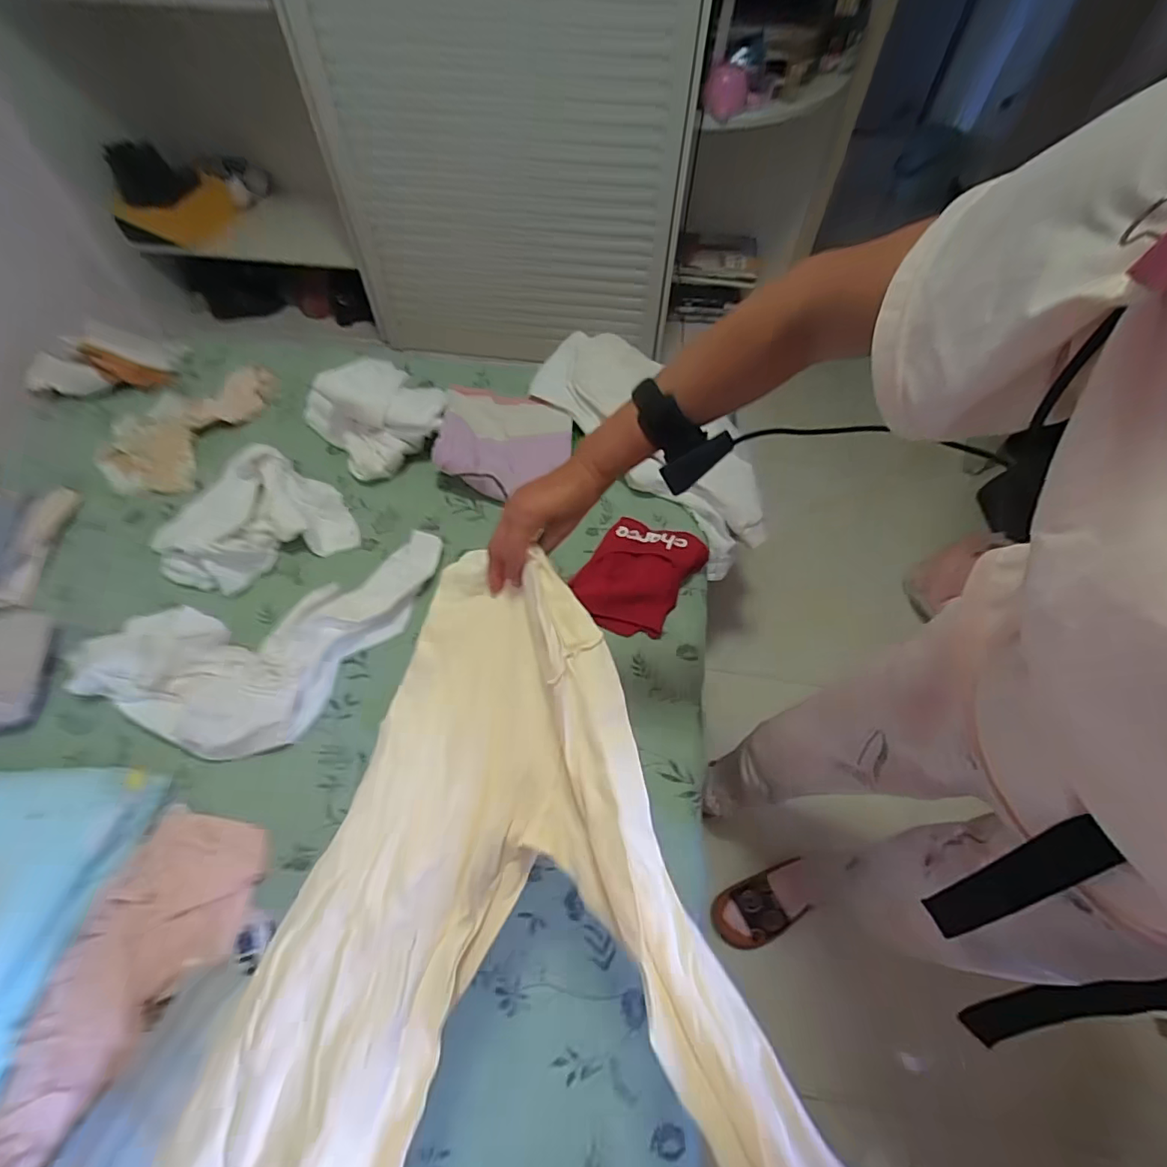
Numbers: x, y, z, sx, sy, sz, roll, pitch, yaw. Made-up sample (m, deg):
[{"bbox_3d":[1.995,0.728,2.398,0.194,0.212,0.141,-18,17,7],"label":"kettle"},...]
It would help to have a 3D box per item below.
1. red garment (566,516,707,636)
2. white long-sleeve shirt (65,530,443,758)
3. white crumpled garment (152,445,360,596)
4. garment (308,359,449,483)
[{"bbox_3d":[0.092,-0.018,0.957,0.181,0.059,0.227,29,61,15],"label":"red garment"},{"bbox_3d":[-0.514,0.112,0.877,0.588,0.056,0.294,-17,60,-12],"label":"white long-sleeve shirt"},{"bbox_3d":[-0.600,-0.114,0.977,0.319,0.110,0.203,-27,62,-18],"label":"white crumpled garment"},{"bbox_3d":[-0.423,-0.359,1.107,0.261,0.157,0.242,-24,62,-16],"label":"garment"}]

